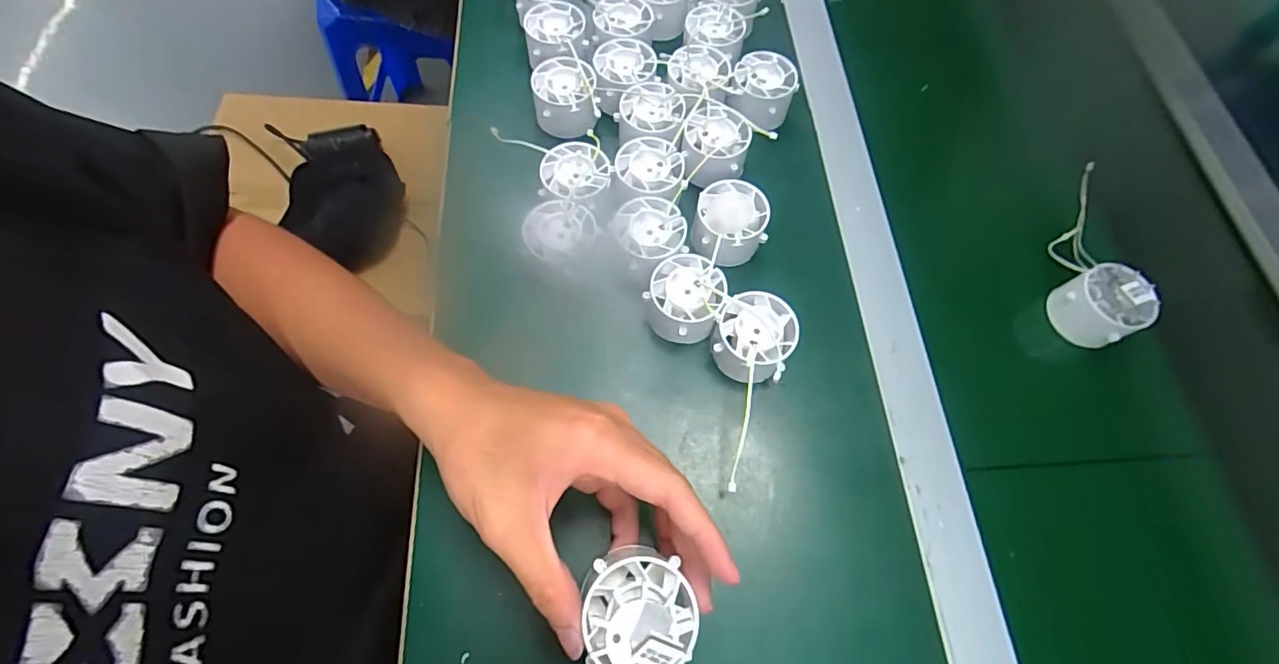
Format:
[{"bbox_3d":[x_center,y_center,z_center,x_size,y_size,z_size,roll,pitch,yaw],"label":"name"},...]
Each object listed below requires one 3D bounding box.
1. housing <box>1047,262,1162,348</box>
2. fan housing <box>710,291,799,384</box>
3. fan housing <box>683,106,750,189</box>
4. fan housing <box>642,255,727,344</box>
[{"bbox_3d":[0.323,-0.018,0.377,0.040,0.041,0.048,-21,70,-12],"label":"housing"},{"bbox_3d":[0.073,0.004,0.349,0.048,0.034,0.051,1,67,-3],"label":"fan housing"},{"bbox_3d":[0.056,-0.138,0.407,0.046,0.031,0.048,3,67,-2],"label":"fan housing"},{"bbox_3d":[0.030,-0.022,0.354,0.048,0.035,0.052,1,67,-3],"label":"fan housing"}]

